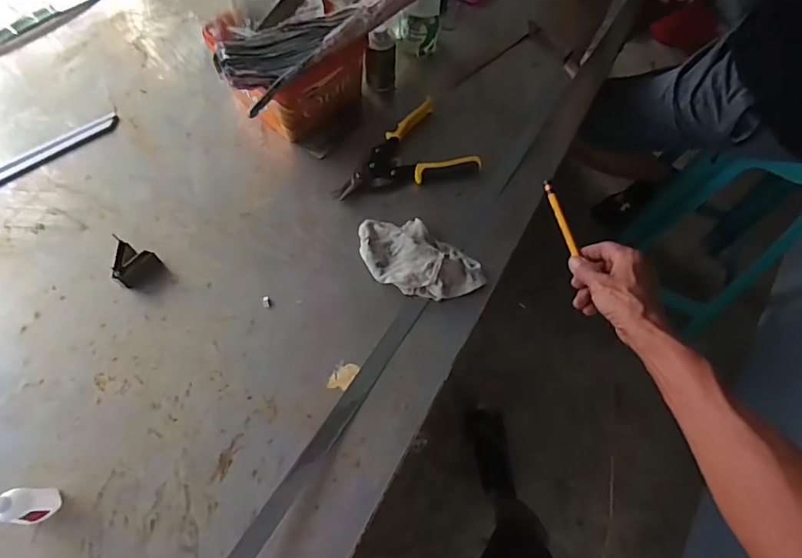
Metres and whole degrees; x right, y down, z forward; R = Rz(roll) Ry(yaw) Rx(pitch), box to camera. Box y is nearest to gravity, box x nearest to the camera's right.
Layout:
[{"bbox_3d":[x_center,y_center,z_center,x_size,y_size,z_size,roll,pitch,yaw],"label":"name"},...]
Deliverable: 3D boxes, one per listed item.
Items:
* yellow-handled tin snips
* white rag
[{"bbox_3d":[0.001,-0.210,0.761,0.213,0.026,0.136,-13,68,-9],"label":"yellow-handled tin snips"},{"bbox_3d":[0.021,-0.029,0.677,0.187,0.039,0.112,32,68,11],"label":"white rag"}]

